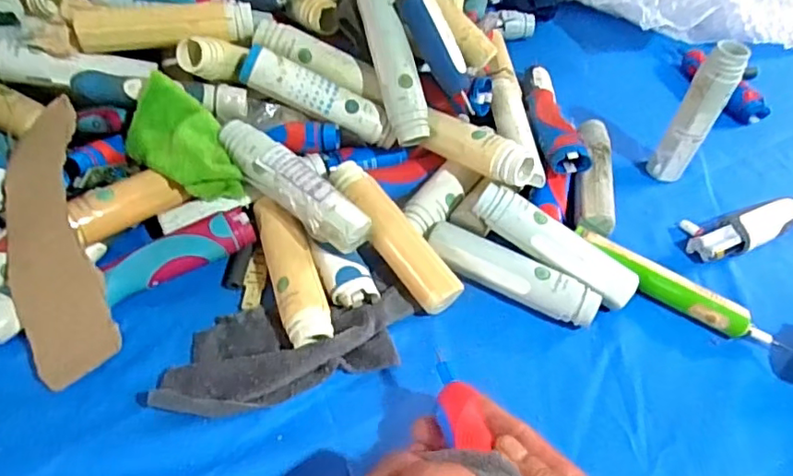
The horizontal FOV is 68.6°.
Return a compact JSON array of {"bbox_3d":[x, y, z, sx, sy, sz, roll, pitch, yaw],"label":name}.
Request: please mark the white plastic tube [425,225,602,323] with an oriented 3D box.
[{"bbox_3d":[0.090,0.032,0.463,0.138,0.033,0.034,23,51,13],"label":"white plastic tube"}]

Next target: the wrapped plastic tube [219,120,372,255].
[{"bbox_3d":[-0.079,-0.045,0.457,0.140,0.036,0.046,38,55,25],"label":"wrapped plastic tube"}]

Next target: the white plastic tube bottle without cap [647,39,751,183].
[{"bbox_3d":[0.276,-0.111,0.540,0.033,0.143,0.027,37,55,23],"label":"white plastic tube bottle without cap"}]

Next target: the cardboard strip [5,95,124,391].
[{"bbox_3d":[-0.246,-0.005,0.412,0.072,0.029,0.215,-31,70,17],"label":"cardboard strip"}]

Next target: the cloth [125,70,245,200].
[{"bbox_3d":[-0.168,-0.075,0.459,0.099,0.059,0.060,33,53,21],"label":"cloth"}]

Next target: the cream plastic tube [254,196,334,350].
[{"bbox_3d":[-0.080,0.023,0.447,0.035,0.030,0.133,-13,52,-17],"label":"cream plastic tube"}]

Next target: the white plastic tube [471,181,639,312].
[{"bbox_3d":[0.127,0.006,0.462,0.140,0.026,0.027,34,53,3],"label":"white plastic tube"}]

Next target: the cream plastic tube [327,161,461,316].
[{"bbox_3d":[-0.004,-0.006,0.457,0.031,0.025,0.143,-29,73,-28],"label":"cream plastic tube"}]

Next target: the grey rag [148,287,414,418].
[{"bbox_3d":[-0.073,0.077,0.413,0.179,0.018,0.075,-9,51,-14],"label":"grey rag"}]

